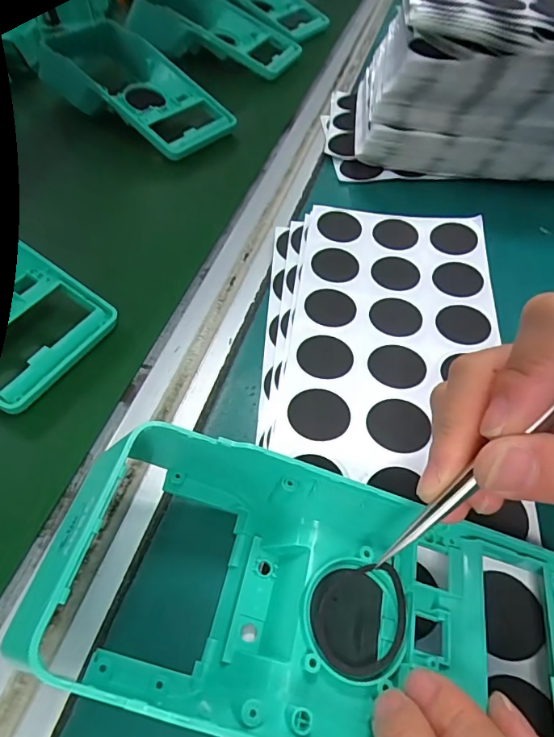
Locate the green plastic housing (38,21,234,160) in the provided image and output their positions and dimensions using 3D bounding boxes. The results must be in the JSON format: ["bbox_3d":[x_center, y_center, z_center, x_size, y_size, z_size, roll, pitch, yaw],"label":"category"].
[{"bbox_3d":[-0.135,-0.257,0.411,0.201,0.057,0.081,34,60,24],"label":"green plastic housing"}]

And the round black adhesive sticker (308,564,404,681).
[{"bbox_3d":[0.028,0.084,0.156,0.035,0.004,0.032,6,57,-9],"label":"round black adhesive sticker"}]

